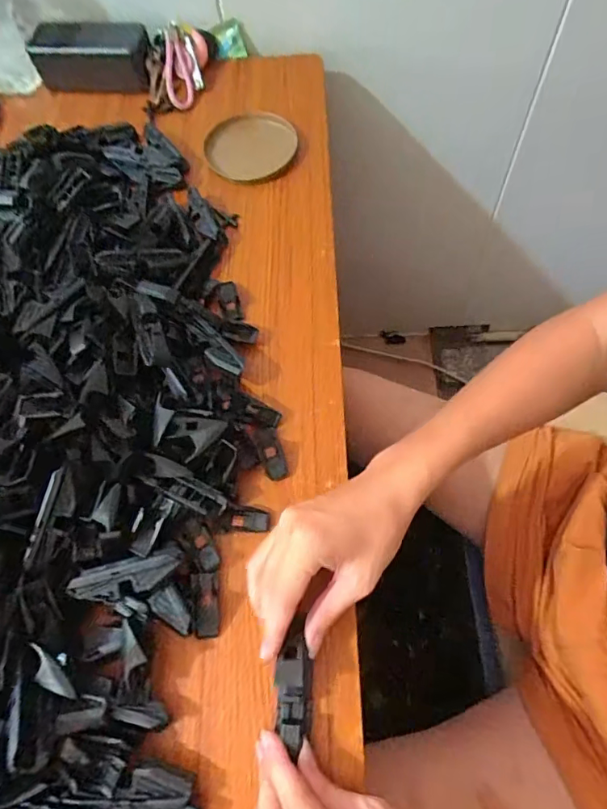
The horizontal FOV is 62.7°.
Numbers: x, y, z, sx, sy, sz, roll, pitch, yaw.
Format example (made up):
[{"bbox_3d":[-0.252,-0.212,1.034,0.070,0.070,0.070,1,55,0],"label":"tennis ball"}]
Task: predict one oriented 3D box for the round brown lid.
[{"bbox_3d":[-0.054,-0.269,0.516,0.096,0.015,0.096,-1,65,3],"label":"round brown lid"}]

